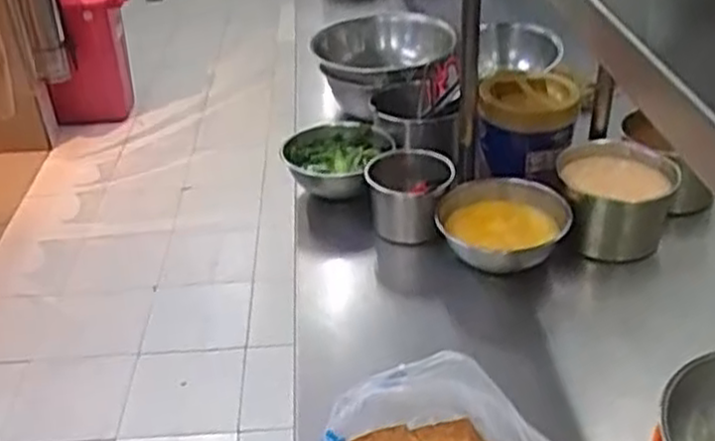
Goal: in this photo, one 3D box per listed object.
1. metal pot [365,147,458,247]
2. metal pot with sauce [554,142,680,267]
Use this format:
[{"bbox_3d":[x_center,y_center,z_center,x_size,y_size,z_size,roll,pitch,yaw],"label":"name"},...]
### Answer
[{"bbox_3d":[0.072,-0.032,1.066,0.115,0.089,0.120,-2,34,1],"label":"metal pot"},{"bbox_3d":[0.351,-0.032,1.049,0.150,0.095,0.179,11,36,20],"label":"metal pot with sauce"}]

